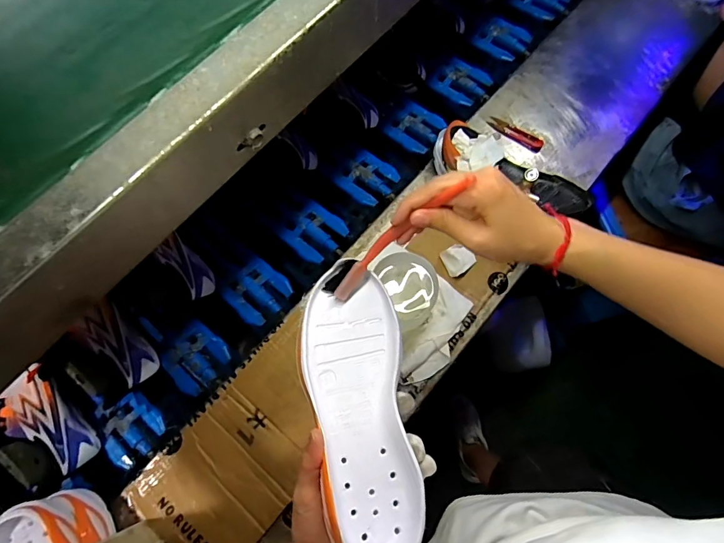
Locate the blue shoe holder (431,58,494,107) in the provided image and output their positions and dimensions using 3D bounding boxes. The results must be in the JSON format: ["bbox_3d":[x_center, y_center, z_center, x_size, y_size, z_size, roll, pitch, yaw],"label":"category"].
[{"bbox_3d":[0.200,-0.368,0.814,0.106,0.015,0.087,37,81,10],"label":"blue shoe holder"}]

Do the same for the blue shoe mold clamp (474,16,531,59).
[{"bbox_3d":[0.284,-0.463,0.833,0.106,0.023,0.071,34,80,10],"label":"blue shoe mold clamp"}]

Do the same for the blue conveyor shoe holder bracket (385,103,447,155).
[{"bbox_3d":[0.101,-0.270,0.782,0.090,0.016,0.091,39,81,11],"label":"blue conveyor shoe holder bracket"}]

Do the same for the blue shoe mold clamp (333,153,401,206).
[{"bbox_3d":[0.016,-0.167,0.749,0.098,0.026,0.084,36,81,10],"label":"blue shoe mold clamp"}]

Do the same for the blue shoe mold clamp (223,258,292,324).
[{"bbox_3d":[-0.170,0.033,0.684,0.087,0.020,0.091,38,81,11],"label":"blue shoe mold clamp"}]

